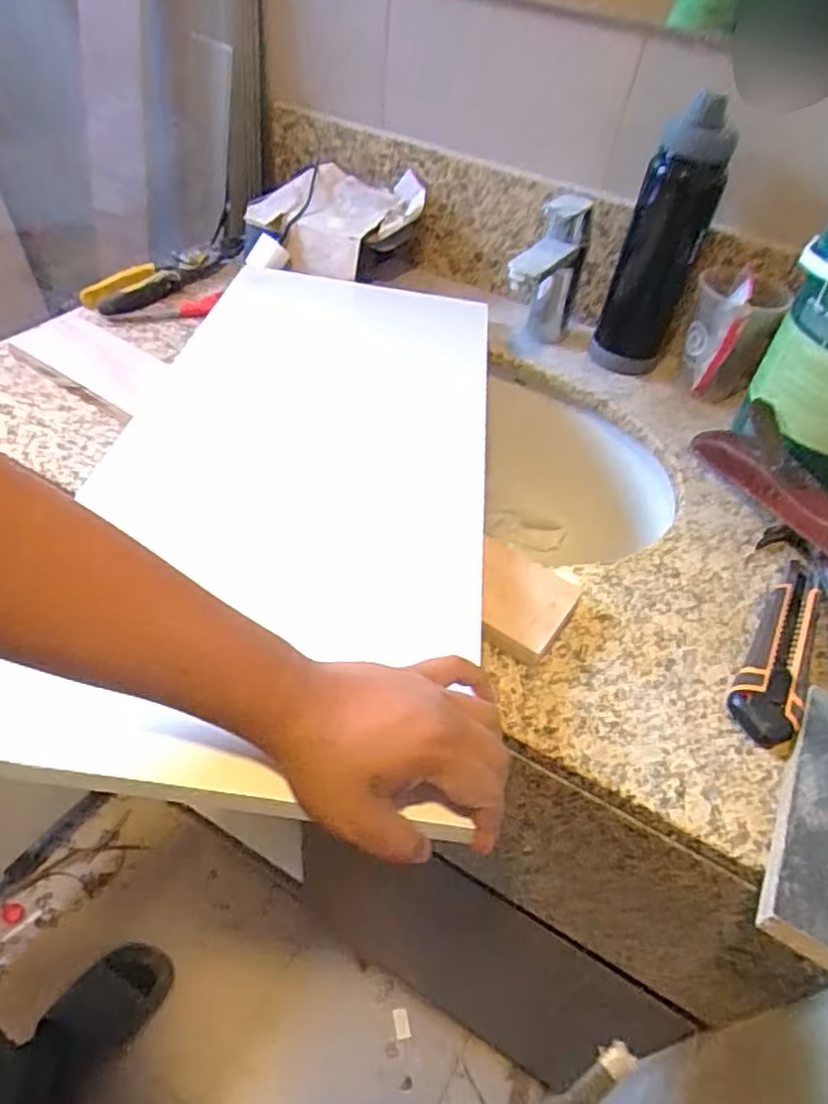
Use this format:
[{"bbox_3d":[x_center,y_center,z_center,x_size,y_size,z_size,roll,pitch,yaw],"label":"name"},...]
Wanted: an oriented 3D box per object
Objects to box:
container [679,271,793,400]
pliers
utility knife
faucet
[{"bbox_3d":[0.346,-0.242,0.741,0.092,0.116,0.085,27,49,17],"label":"container"},{"bbox_3d":[-0.291,-0.336,0.804,0.061,0.023,0.210,33,51,22],"label":"pliers"},{"bbox_3d":[0.281,0.067,0.510,0.042,0.020,0.185,27,49,17],"label":"utility knife"},{"bbox_3d":[0.152,-0.306,0.761,0.062,0.168,0.173,20,47,11],"label":"faucet"}]

